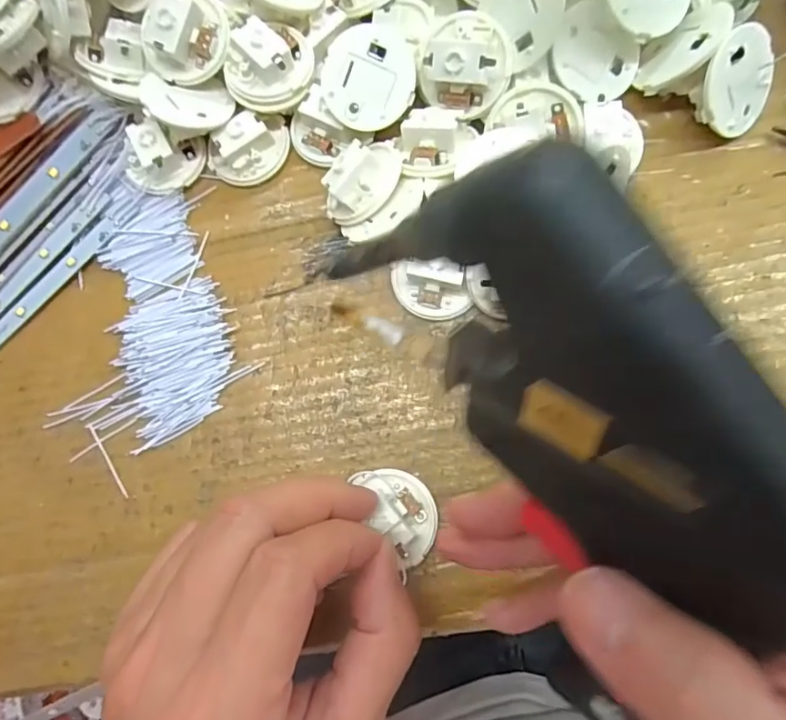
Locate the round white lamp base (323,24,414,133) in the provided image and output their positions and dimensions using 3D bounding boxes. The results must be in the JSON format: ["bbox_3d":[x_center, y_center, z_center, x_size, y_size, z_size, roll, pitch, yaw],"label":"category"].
[{"bbox_3d":[-0.010,-0.117,0.226,0.038,0.008,0.038,3,105,10],"label":"round white lamp base"}]

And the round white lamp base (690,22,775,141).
[{"bbox_3d":[0.133,-0.109,0.216,0.039,0.014,0.038,36,91,-35],"label":"round white lamp base"}]

